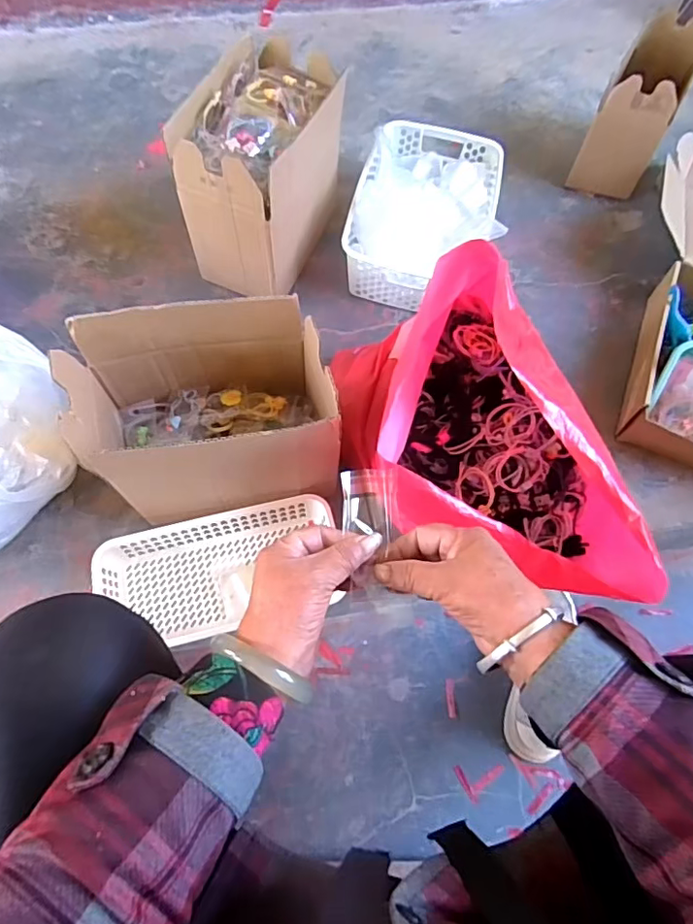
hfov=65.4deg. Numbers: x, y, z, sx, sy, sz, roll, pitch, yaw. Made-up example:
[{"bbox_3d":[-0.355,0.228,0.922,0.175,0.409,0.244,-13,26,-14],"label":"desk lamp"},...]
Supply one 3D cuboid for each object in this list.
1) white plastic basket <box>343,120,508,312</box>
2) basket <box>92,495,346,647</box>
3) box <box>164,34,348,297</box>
[{"bbox_3d":[0.116,-0.368,0.815,0.202,0.108,0.302,11,66,2],"label":"white plastic basket"},{"bbox_3d":[-0.156,0.126,0.625,0.232,0.055,0.125,-13,100,-11],"label":"basket"},{"bbox_3d":[-0.110,-0.388,0.748,0.147,0.220,0.243,21,67,7],"label":"box"}]

